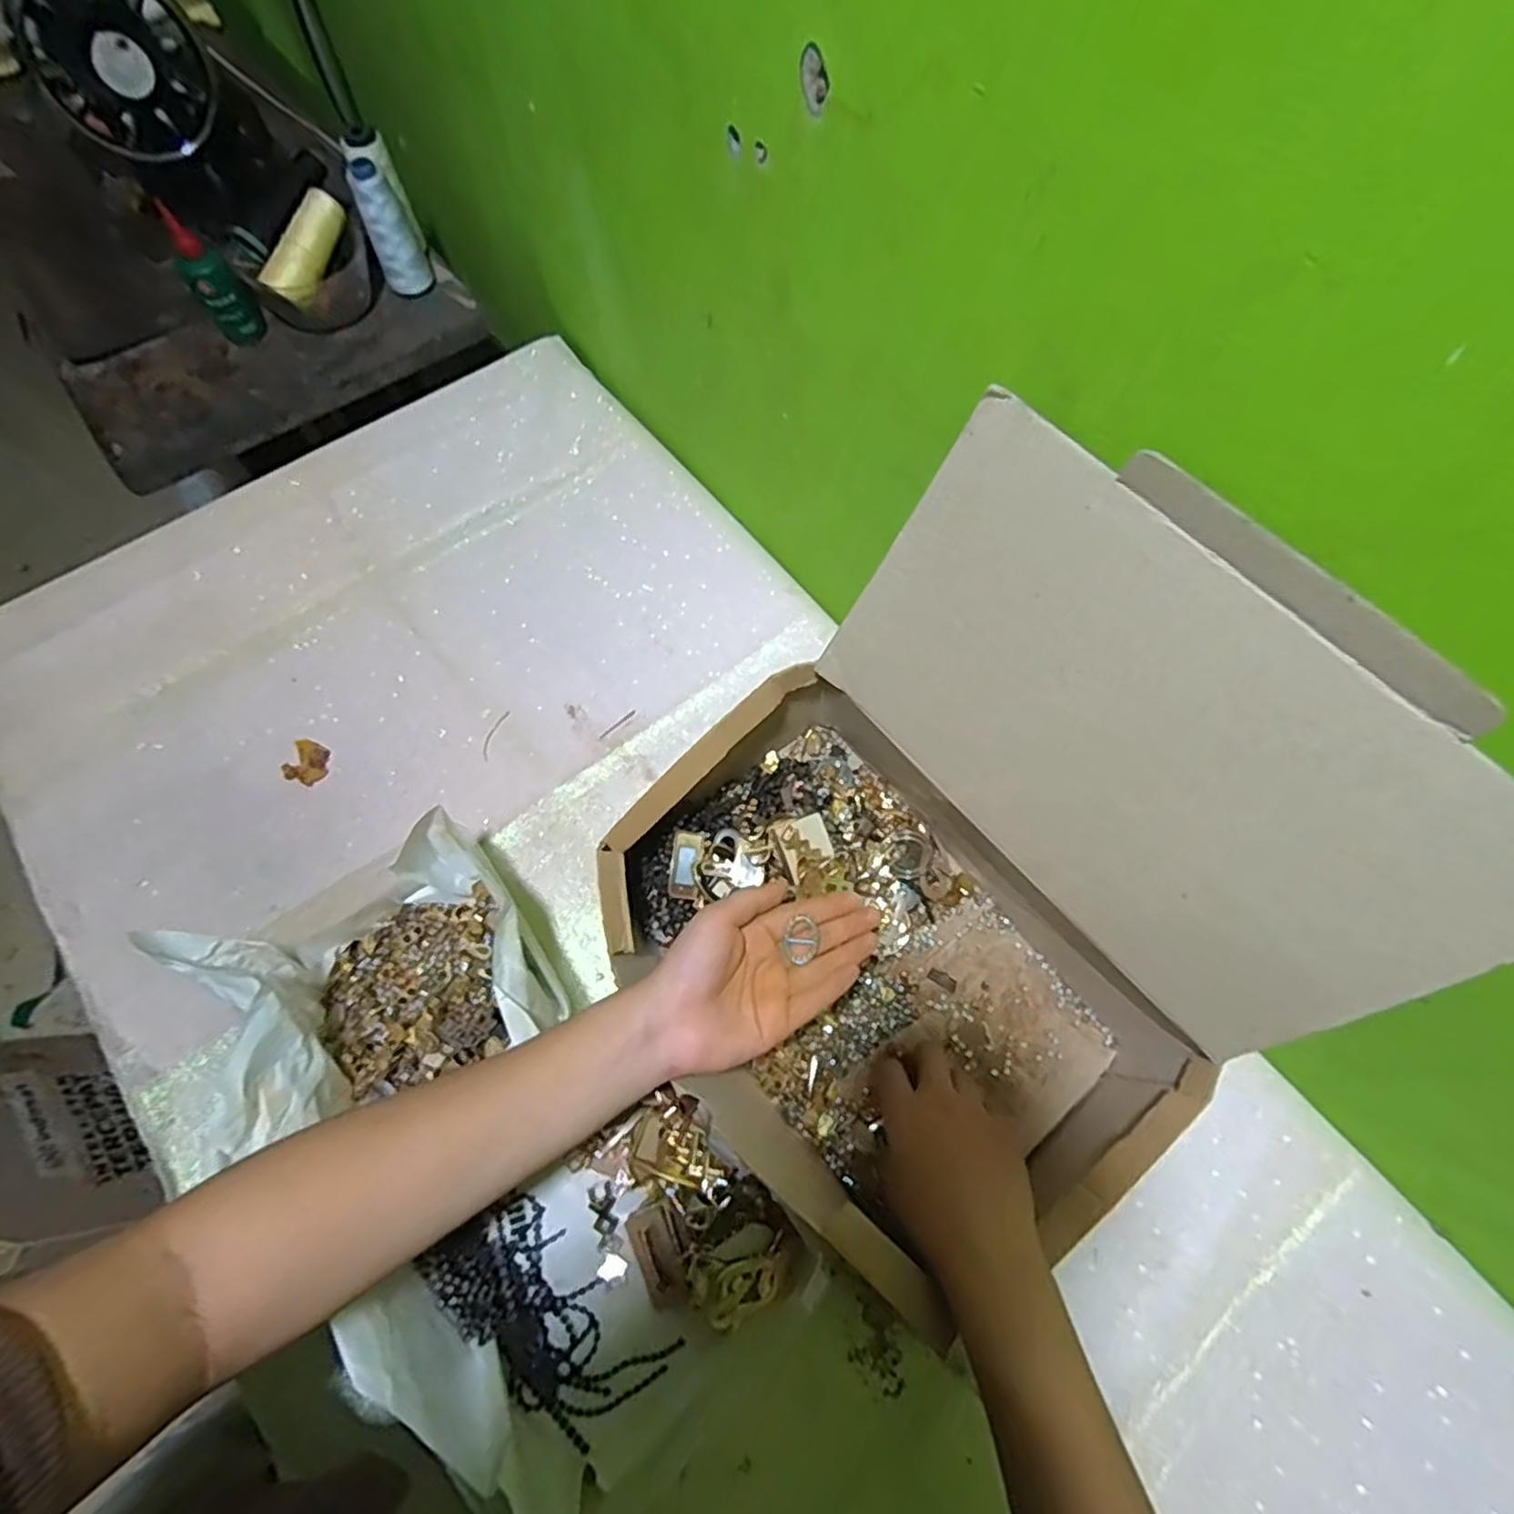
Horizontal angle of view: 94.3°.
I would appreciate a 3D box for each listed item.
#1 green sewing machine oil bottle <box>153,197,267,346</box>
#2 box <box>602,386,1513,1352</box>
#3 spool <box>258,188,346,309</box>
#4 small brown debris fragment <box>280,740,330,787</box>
[{"bbox_3d":[-0.531,-0.463,0.682,0.047,0.116,0.035,-35,72,-12],"label":"green sewing machine oil bottle"},{"bbox_3d":[0.097,0.071,0.371,0.303,0.282,0.323,-42,73,-14],"label":"box"},{"bbox_3d":[-0.452,-0.512,0.706,0.036,0.035,0.111,30,93,12],"label":"spool"},{"bbox_3d":[-0.356,0.004,0.556,0.032,0.004,0.034,15,69,7],"label":"small brown debris fragment"}]

